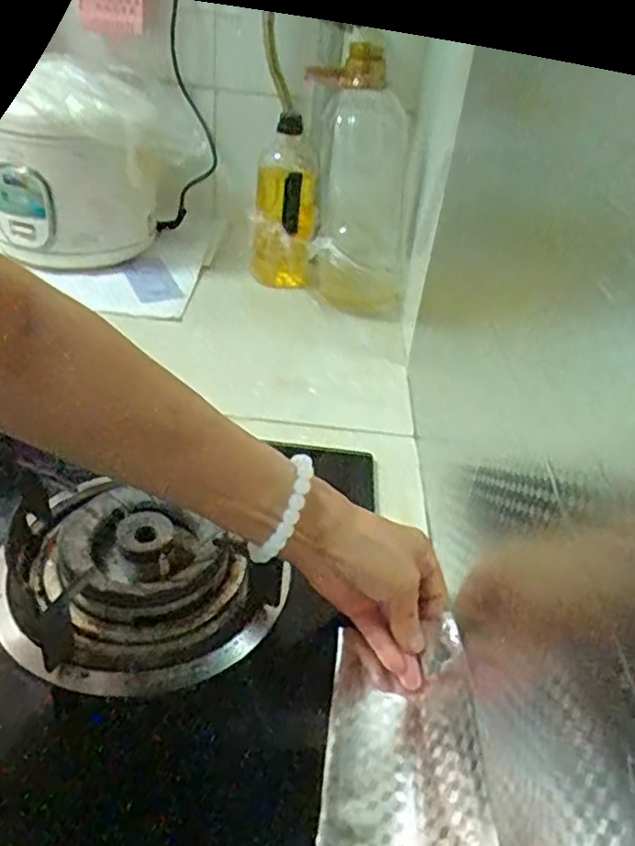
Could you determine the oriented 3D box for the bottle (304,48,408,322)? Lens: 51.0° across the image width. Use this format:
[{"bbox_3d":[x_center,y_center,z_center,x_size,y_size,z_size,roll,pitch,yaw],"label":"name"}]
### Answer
[{"bbox_3d":[0.053,-0.297,0.858,0.155,0.292,0.106,11,35,4],"label":"bottle"}]

